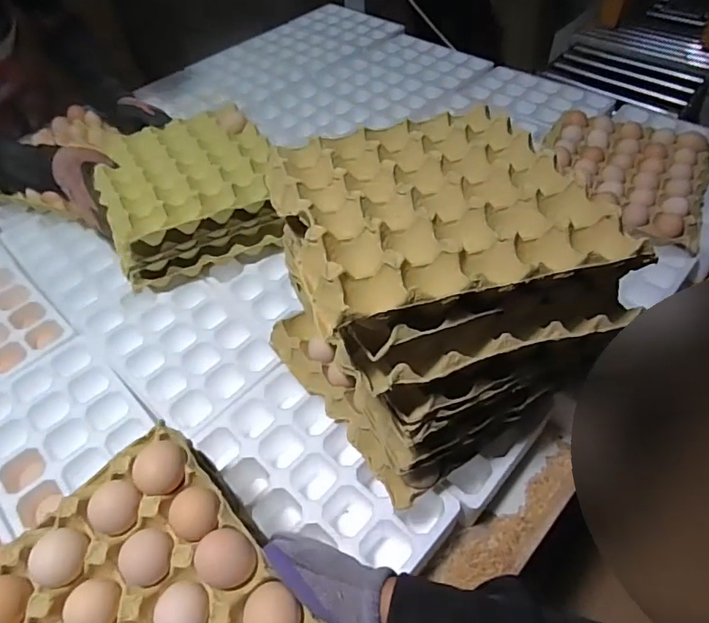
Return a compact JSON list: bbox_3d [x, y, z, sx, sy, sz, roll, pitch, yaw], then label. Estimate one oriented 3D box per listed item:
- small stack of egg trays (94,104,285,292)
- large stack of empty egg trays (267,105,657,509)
[{"bbox_3d":[-0.269,-0.194,0.839,0.268,0.139,0.283,-24,52,-16],"label":"small stack of egg trays"},{"bbox_3d":[0.074,-0.017,0.566,0.286,0.305,0.307,-23,52,-15],"label":"large stack of empty egg trays"}]

